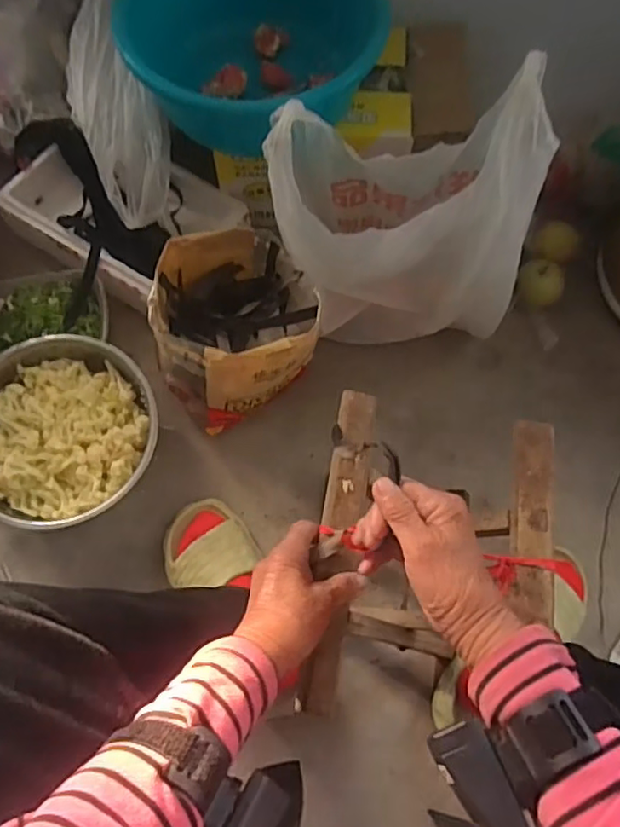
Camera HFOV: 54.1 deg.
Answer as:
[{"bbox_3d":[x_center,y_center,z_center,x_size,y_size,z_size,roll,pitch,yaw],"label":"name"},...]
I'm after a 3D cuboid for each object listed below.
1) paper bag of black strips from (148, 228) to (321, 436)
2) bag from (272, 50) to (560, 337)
[{"bbox_3d":[-0.099,-0.095,0.759,0.183,0.186,0.182,-33,74,-15],"label":"paper bag of black strips"},{"bbox_3d":[0.108,-0.231,0.710,0.296,0.327,0.166,1,68,-3],"label":"bag"}]

